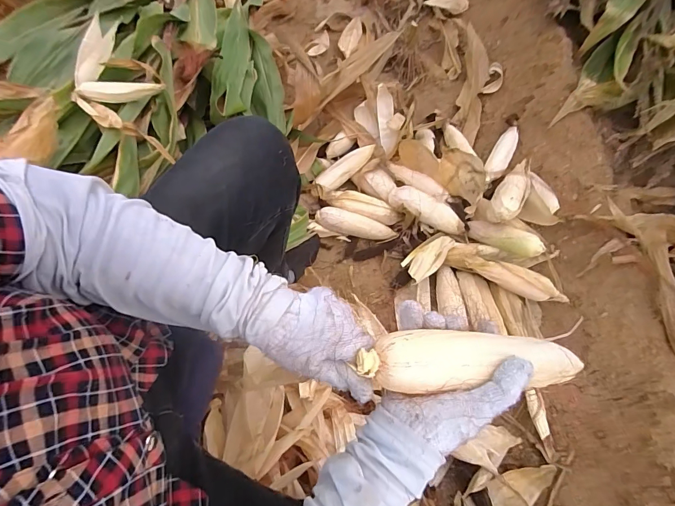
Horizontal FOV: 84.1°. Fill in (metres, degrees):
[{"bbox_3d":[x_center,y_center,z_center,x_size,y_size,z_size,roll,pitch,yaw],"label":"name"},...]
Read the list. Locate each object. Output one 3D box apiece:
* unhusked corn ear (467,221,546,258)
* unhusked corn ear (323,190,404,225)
[{"bbox_3d":[0.390,-0.034,0.879,0.052,0.061,0.179,-42,40,-19],"label":"unhusked corn ear"},{"bbox_3d":[0.068,-0.120,0.973,0.203,0.043,0.053,14,65,5],"label":"unhusked corn ear"}]

